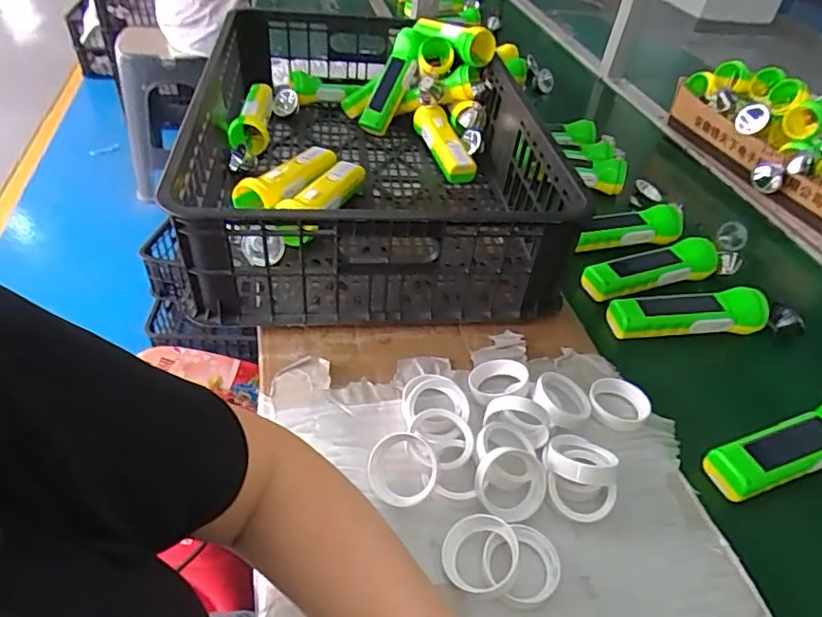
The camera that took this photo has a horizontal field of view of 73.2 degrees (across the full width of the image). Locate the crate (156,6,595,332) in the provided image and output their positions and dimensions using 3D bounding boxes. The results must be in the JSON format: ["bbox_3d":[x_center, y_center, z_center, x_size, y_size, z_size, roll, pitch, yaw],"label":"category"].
[{"bbox_3d":[-0.044,-0.198,0.680,0.381,0.184,0.493,-1,43,-9],"label":"crate"}]

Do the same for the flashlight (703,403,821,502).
[{"bbox_3d":[0.344,0.113,0.469,0.186,0.039,0.050,-7,45,-15],"label":"flashlight"}]

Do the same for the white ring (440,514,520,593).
[{"bbox_3d":[0.048,0.175,0.393,0.051,0.024,0.052,1,43,-1],"label":"white ring"}]

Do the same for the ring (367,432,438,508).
[{"bbox_3d":[-0.007,0.123,0.425,0.053,0.008,0.054,-1,82,8],"label":"ring"}]

